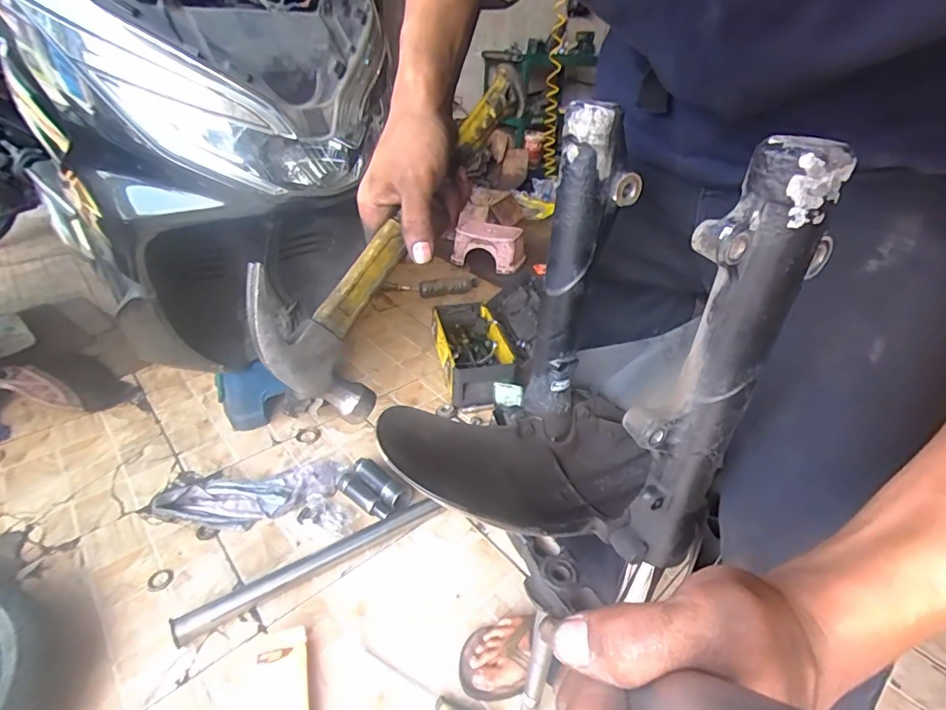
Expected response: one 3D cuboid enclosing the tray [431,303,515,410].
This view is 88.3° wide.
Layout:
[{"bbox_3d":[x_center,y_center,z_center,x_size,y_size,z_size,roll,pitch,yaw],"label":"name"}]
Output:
[{"bbox_3d":[-0.009,-0.011,1.404,0.193,0.109,0.394,-4,35,-9],"label":"tray"}]

